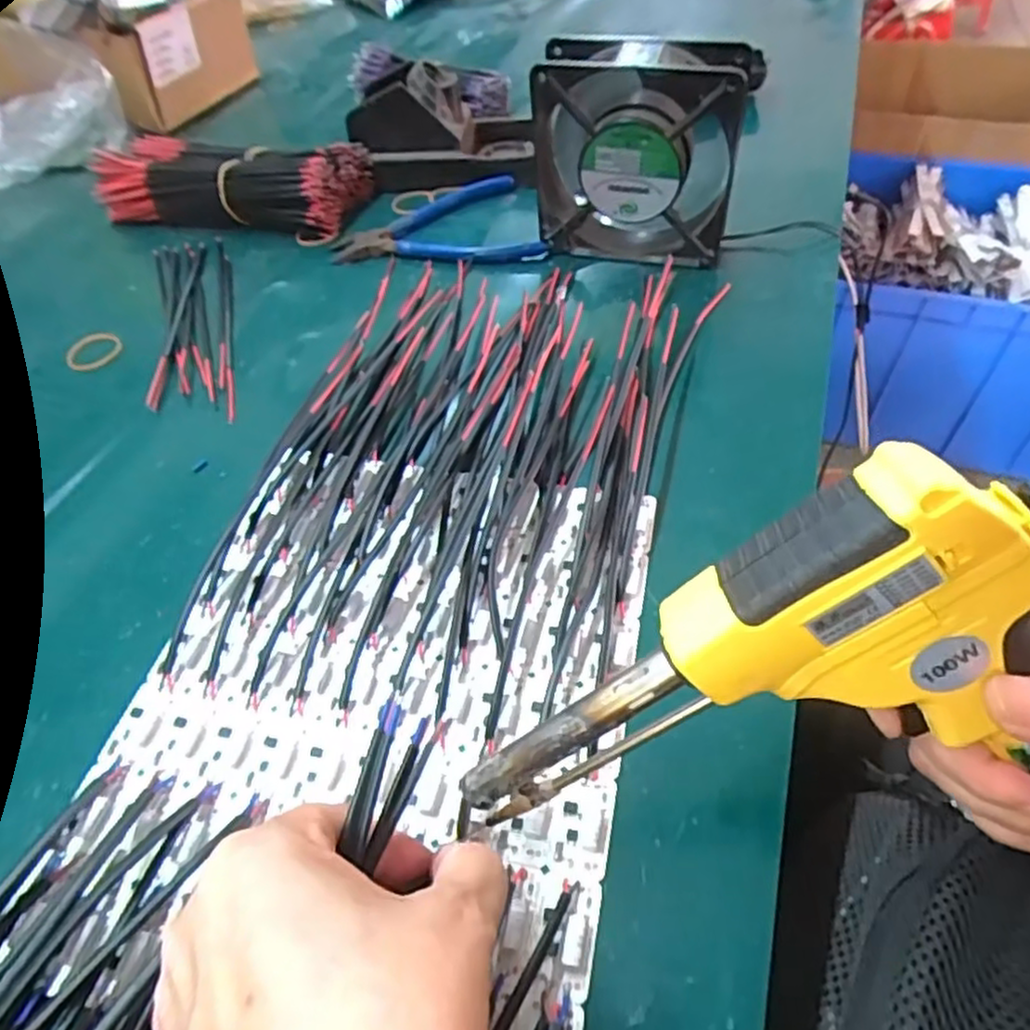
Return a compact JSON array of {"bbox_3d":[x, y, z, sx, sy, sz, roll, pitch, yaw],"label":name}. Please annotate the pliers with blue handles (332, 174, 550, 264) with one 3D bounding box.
[{"bbox_3d":[-0.057,-0.204,0.504,0.137,0.014,0.101,-12,50,-5],"label":"pliers with blue handles"}]

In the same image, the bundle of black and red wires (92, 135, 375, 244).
[{"bbox_3d":[-0.216,-0.258,0.539,0.200,0.046,0.085,12,52,14],"label":"bundle of black and red wires"}]

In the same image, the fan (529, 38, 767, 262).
[{"bbox_3d":[0.074,-0.214,0.432,0.118,0.122,0.041,7,51,11],"label":"fan"}]

